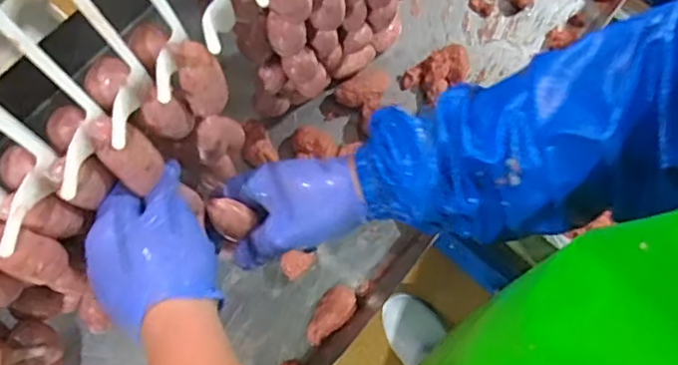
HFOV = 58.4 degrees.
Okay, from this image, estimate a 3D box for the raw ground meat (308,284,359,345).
[{"bbox_3d":[-0.009,0.139,0.637,0.034,0.028,0.070,38,94,7],"label":"raw ground meat"}]

